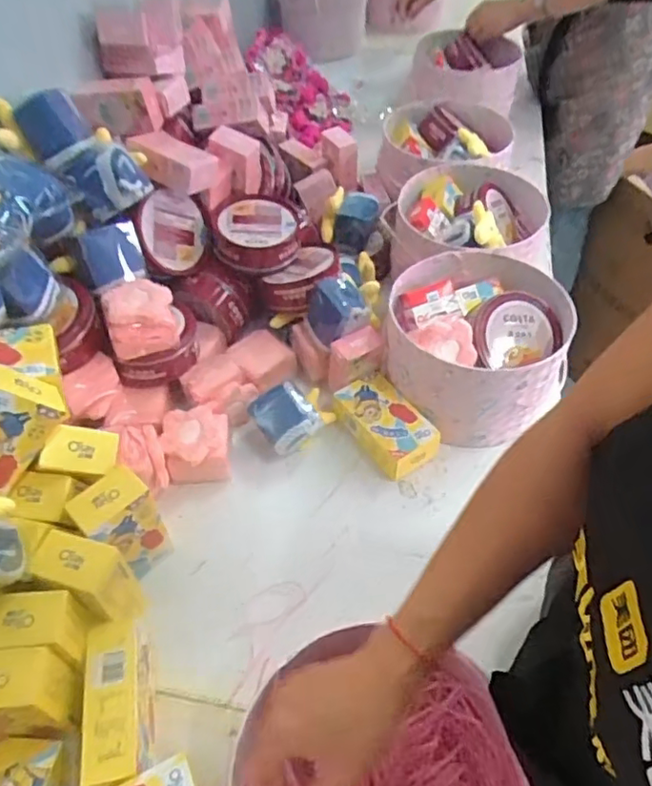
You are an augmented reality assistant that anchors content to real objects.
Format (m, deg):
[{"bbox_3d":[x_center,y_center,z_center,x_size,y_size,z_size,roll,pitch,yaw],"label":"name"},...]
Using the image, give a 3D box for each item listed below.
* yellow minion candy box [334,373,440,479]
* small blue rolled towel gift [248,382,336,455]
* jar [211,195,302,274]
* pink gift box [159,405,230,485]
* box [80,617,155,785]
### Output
[{"bbox_3d":[0.076,0.038,0.780,0.081,0.042,0.136,-29,55,-22],"label":"yellow minion candy box"},{"bbox_3d":[-0.036,0.027,0.755,0.098,0.060,0.076,-27,54,-20],"label":"small blue rolled towel gift"},{"bbox_3d":[-0.096,-0.226,0.842,0.118,0.053,0.113,-1,50,1],"label":"jar"},{"bbox_3d":[-0.158,0.062,0.745,0.078,0.076,0.077,-7,50,-5],"label":"pink gift box"},{"bbox_3d":[-0.184,0.278,0.550,0.051,0.062,0.141,-9,50,-7],"label":"box"}]

